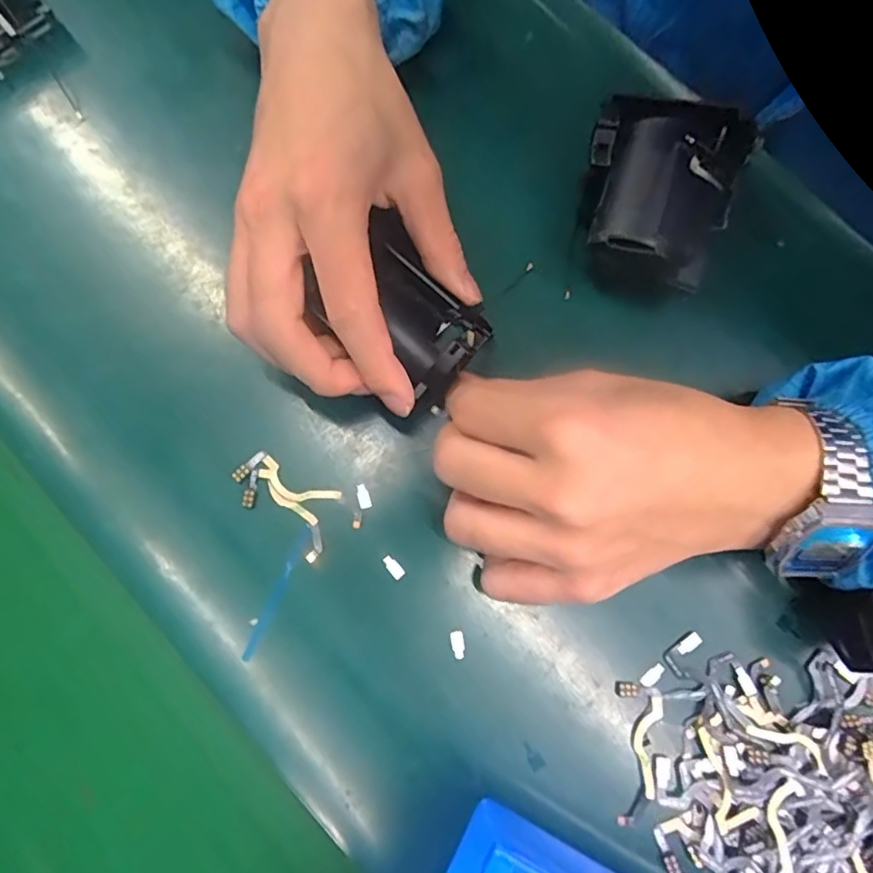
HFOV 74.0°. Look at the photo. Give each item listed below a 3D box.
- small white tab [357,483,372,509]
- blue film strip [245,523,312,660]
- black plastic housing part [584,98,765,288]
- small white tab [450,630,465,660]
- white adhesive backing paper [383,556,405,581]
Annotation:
[{"bbox_3d":[-0.033,0.026,0.256,0.005,0.004,0.011,-19,77,-3],"label":"small white tab"},{"bbox_3d":[-0.067,0.066,0.245,0.005,0.004,0.059,24,79,4],"label":"blue film strip"},{"bbox_3d":[0.103,-0.117,0.269,0.068,0.042,0.102,24,79,4],"label":"black plastic housing part"},{"bbox_3d":[0.009,0.088,0.244,0.005,0.004,0.011,-12,77,-1],"label":"small white tab"},{"bbox_3d":[-0.019,0.056,0.250,0.005,0.004,0.011,-42,79,-7],"label":"white adhesive backing paper"}]

